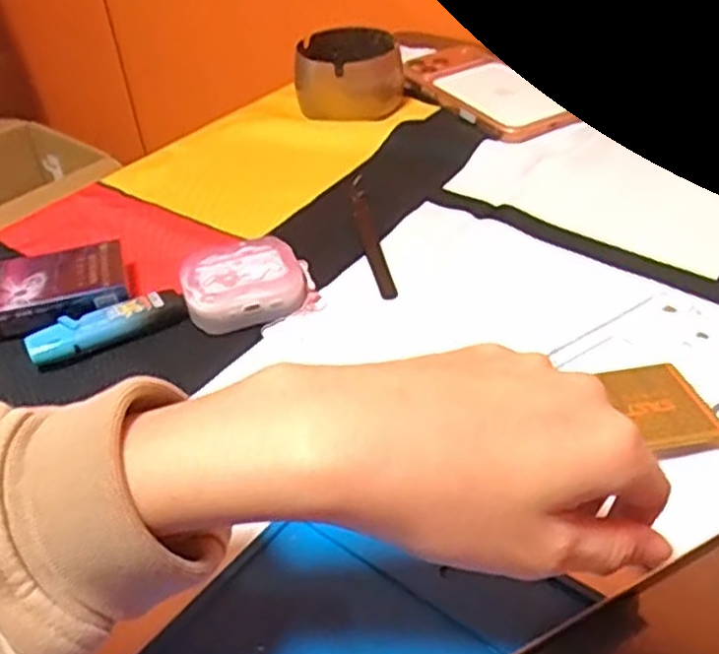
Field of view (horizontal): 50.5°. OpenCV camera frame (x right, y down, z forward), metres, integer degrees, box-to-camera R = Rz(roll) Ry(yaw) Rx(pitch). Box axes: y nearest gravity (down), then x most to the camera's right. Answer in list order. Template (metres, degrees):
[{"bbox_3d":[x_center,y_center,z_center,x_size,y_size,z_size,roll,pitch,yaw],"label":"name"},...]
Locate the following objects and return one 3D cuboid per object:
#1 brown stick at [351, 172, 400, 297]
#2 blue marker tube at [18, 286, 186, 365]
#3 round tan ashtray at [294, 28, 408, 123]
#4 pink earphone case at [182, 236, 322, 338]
[{"bbox_3d":[0.005,-0.063,0.481,0.013,0.013,0.132,-9,40,-5],"label":"brown stick"},{"bbox_3d":[-0.138,0.000,0.418,0.083,0.016,0.021,-22,43,-20],"label":"blue marker tube"},{"bbox_3d":[-0.008,-0.206,0.624,0.088,0.045,0.082,-5,40,0],"label":"round tan ashtray"},{"bbox_3d":[-0.062,-0.023,0.430,0.071,0.028,0.047,-18,42,-15],"label":"pink earphone case"}]

